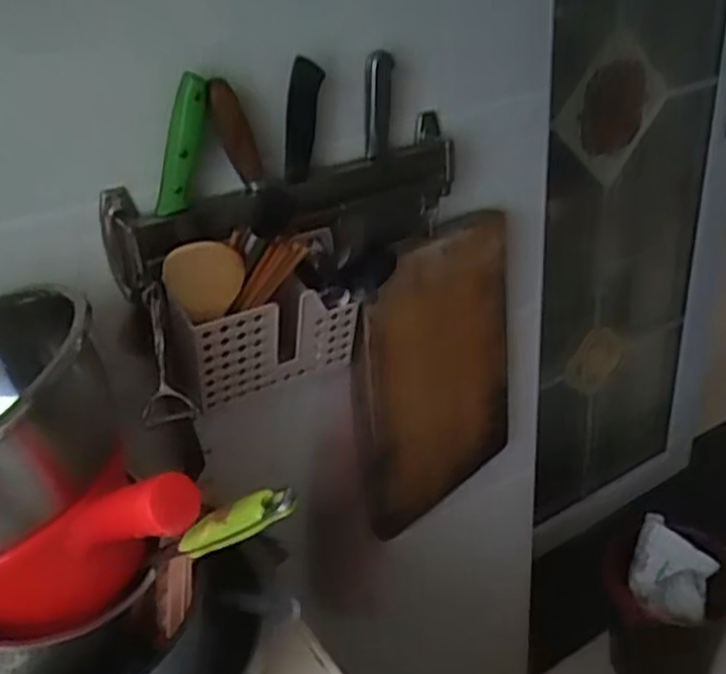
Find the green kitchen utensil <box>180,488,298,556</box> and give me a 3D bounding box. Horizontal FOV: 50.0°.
[{"bbox_3d":[-0.087,0.125,0.525,0.109,0.024,0.018,-32,13,32],"label":"green kitchen utensil"}]

